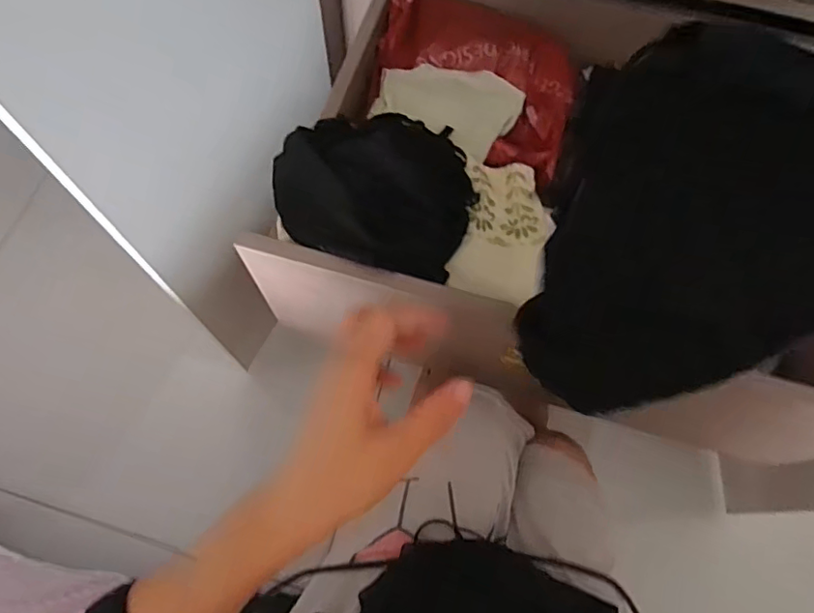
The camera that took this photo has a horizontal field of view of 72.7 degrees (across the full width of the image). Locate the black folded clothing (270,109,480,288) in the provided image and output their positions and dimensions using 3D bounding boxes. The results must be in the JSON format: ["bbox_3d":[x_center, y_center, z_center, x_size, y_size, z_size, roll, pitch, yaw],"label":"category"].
[{"bbox_3d":[-0.034,-0.122,0.552,0.199,0.055,0.195,8,68,1],"label":"black folded clothing"}]

